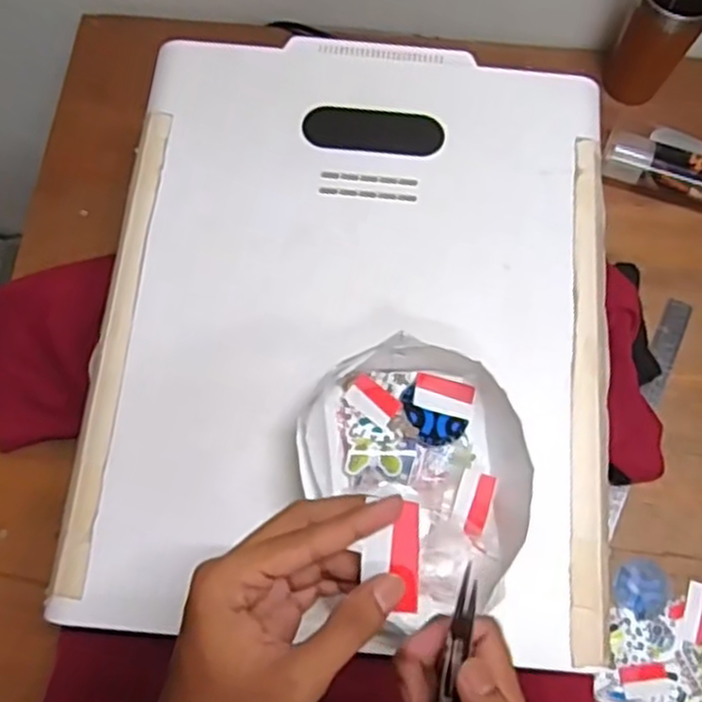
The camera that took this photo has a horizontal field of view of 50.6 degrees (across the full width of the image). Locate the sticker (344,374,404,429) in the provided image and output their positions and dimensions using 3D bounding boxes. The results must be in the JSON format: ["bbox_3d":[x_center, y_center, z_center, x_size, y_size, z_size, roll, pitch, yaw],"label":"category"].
[{"bbox_3d":[0.017,0.037,0.553,0.041,0.005,0.024,36,73,10],"label":"sticker"}]

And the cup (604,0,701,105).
[{"bbox_3d":[0.336,-0.338,0.817,0.077,0.155,0.083,1,70,-2],"label":"cup"}]

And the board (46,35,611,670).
[{"bbox_3d":[0.008,-0.035,0.594,0.397,0.013,0.493,6,72,0],"label":"board"}]

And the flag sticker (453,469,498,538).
[{"bbox_3d":[0.090,0.110,0.540,0.026,0.004,0.045,18,77,-6],"label":"flag sticker"}]

